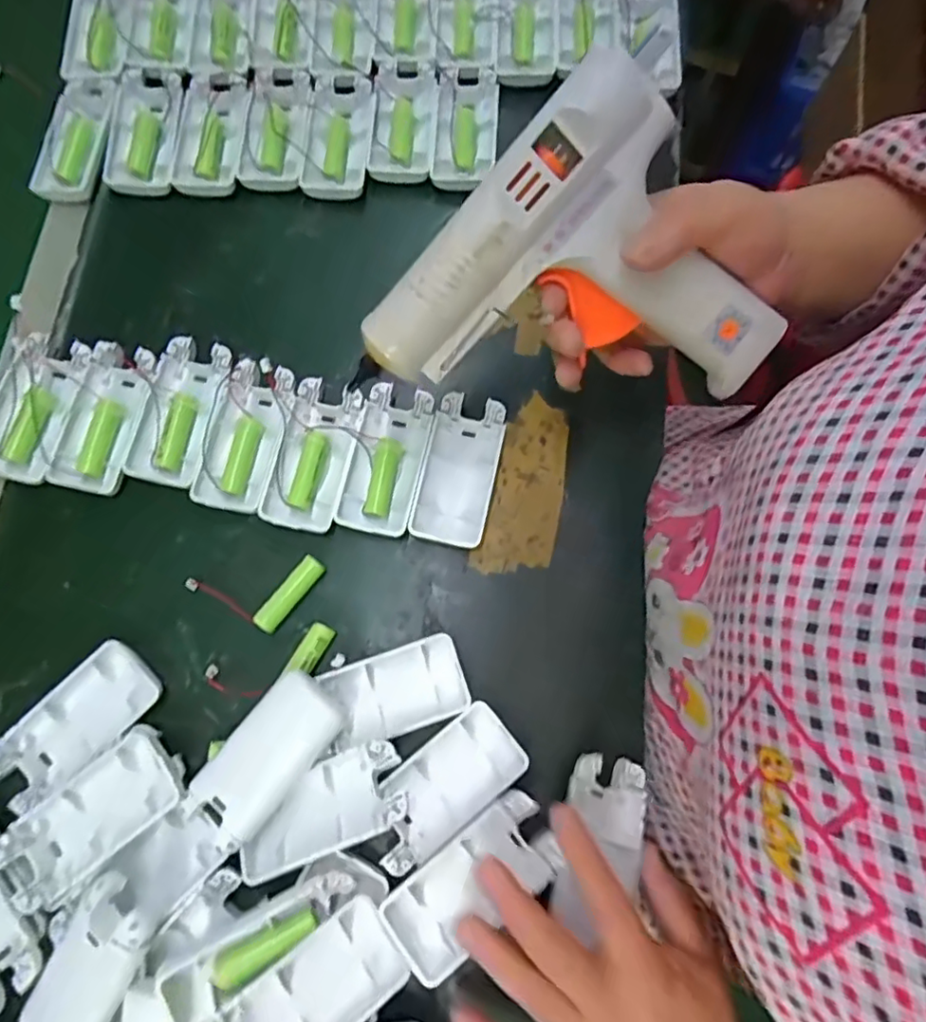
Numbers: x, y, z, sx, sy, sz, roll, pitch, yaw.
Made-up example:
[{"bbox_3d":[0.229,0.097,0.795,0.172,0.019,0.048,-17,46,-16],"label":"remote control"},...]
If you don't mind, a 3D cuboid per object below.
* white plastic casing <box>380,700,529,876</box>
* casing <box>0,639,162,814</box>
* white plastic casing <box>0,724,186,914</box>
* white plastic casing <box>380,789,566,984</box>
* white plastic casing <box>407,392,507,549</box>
[{"bbox_3d":[-0.011,0.153,0.334,0.091,0.010,0.046,-40,81,-9],"label":"white plastic casing"},{"bbox_3d":[-0.219,0.121,0.342,0.048,0.013,0.094,41,80,8],"label":"casing"},{"bbox_3d":[-0.197,0.163,0.322,0.093,0.020,0.047,-39,80,-9],"label":"white plastic casing"},{"bbox_3d":[0.006,0.190,0.306,0.094,0.020,0.044,-40,81,-7],"label":"white plastic casing"},{"bbox_3d":[-0.003,-0.025,0.378,0.044,0.013,0.093,12,77,2],"label":"white plastic casing"}]

